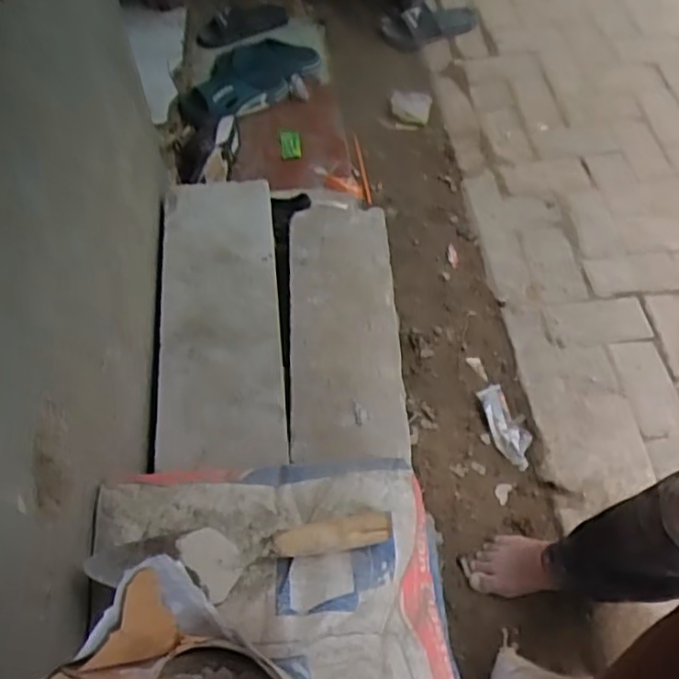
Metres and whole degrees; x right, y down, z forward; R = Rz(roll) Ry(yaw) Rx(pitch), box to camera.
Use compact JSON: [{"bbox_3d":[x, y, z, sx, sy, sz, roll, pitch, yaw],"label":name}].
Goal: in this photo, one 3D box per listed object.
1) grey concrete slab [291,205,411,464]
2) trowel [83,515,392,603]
[{"bbox_3d":[0.010,-0.040,1.276,0.201,0.049,0.616,-1,55,-2],"label":"grey concrete slab"},{"bbox_3d":[-0.057,0.231,0.724,0.231,0.038,0.079,-6,55,-5],"label":"trowel"}]

